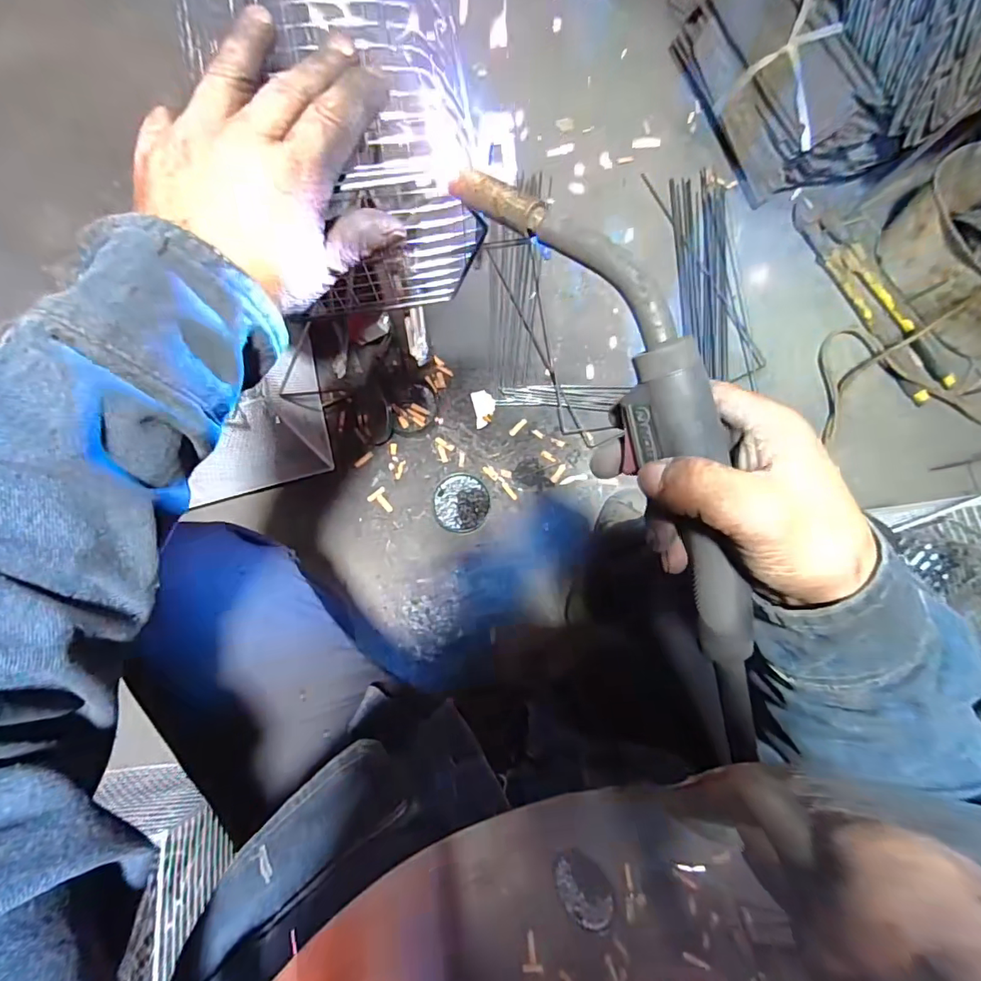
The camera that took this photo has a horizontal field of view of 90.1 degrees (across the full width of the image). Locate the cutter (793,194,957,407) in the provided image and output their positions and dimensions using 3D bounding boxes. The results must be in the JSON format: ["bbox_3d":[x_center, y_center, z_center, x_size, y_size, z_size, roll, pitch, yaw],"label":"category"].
[{"bbox_3d":[0.688,-0.359,0.889,0.091,0.030,0.422,-27,83,-6],"label":"cutter"}]

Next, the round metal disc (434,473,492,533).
[{"bbox_3d":[-0.047,0.022,0.807,0.087,0.034,0.093,0,81,-2],"label":"round metal disc"}]

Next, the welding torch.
[{"bbox_3d":[0.075,-0.011,0.232,0.061,0.046,0.320,-24,97,-5],"label":"welding torch"}]

